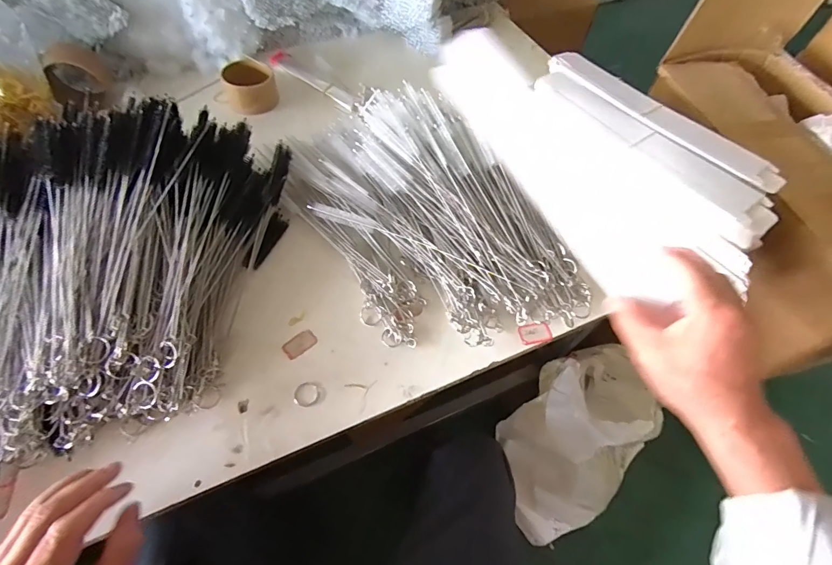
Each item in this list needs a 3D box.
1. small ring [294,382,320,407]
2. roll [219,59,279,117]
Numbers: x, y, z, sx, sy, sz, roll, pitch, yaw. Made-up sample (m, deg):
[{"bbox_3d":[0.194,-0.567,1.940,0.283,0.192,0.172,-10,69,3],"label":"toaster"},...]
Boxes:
[{"bbox_3d":[-0.116,0.118,0.419,0.027,0.004,0.026,2,57,-3],"label":"small ring"},{"bbox_3d":[-0.279,-0.329,0.664,0.084,0.063,0.081,-14,60,-13],"label":"roll"}]

